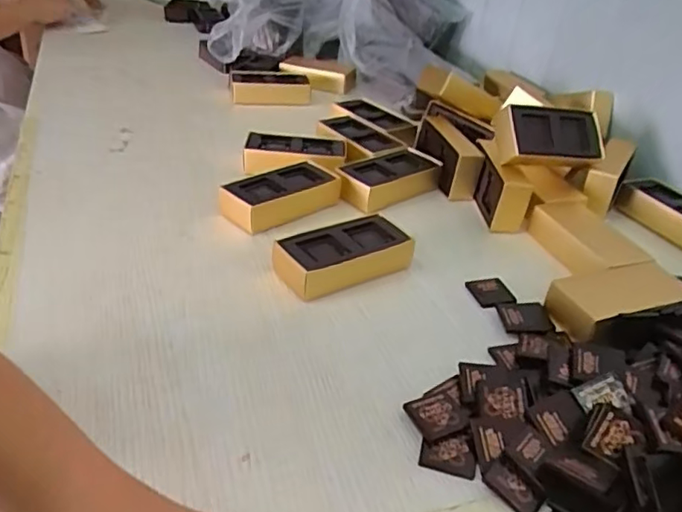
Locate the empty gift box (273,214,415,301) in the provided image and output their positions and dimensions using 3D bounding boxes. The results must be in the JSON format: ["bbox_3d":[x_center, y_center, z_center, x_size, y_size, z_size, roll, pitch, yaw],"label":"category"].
[{"bbox_3d":[-0.001,-0.001,0.519,0.119,0.034,0.058,-13,37,-26],"label":"empty gift box"}]

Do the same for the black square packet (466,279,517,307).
[{"bbox_3d":[0.131,0.032,0.517,0.034,0.005,0.041,-4,34,-15],"label":"black square packet"}]

